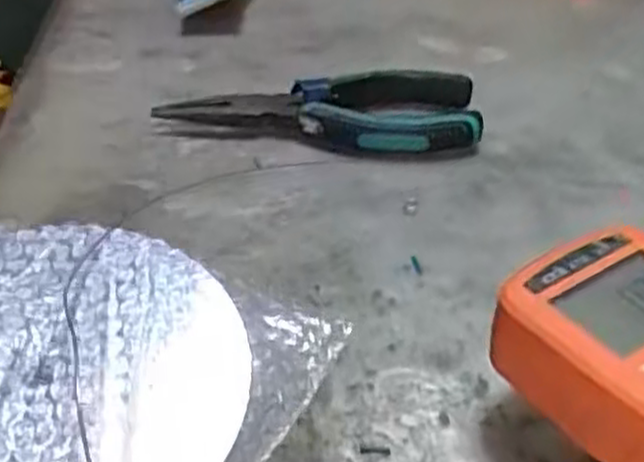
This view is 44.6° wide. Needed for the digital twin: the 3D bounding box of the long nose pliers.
[{"bbox_3d":[0.001,-0.060,0.397,0.156,0.022,0.049,1,41,-3],"label":"long nose pliers"}]

